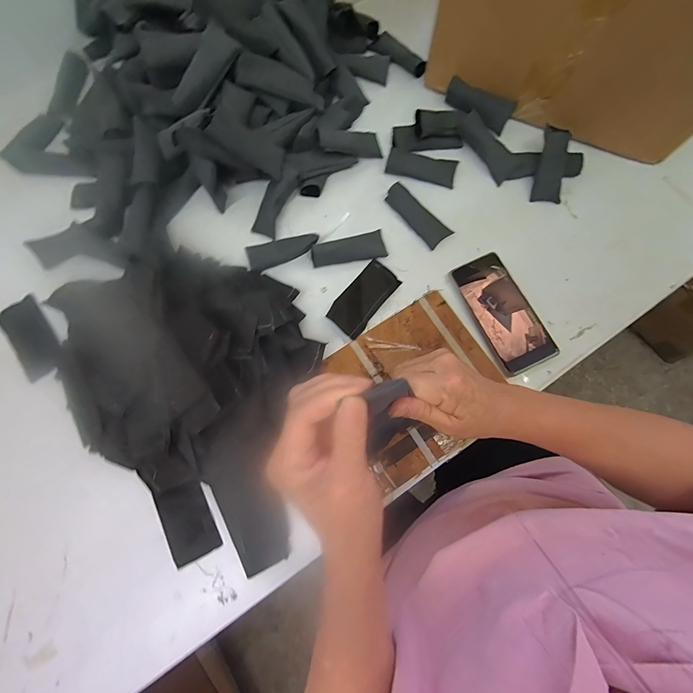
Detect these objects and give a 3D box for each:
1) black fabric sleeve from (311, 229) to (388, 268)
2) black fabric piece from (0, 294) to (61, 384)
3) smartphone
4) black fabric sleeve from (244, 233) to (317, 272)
[{"bbox_3d":[0.004,-0.135,0.476,0.102,0.014,0.037,-15,78,-3],"label":"black fabric sleeve"},{"bbox_3d":[-0.426,-0.012,0.462,0.063,0.013,0.109,-35,79,-7],"label":"black fabric piece"},{"bbox_3d":[0.207,-0.047,0.452,0.075,0.012,0.161,-26,78,-5],"label":"smartphone"},{"bbox_3d":[-0.089,-0.137,0.480,0.098,0.011,0.034,-22,78,-4],"label":"black fabric sleeve"}]

